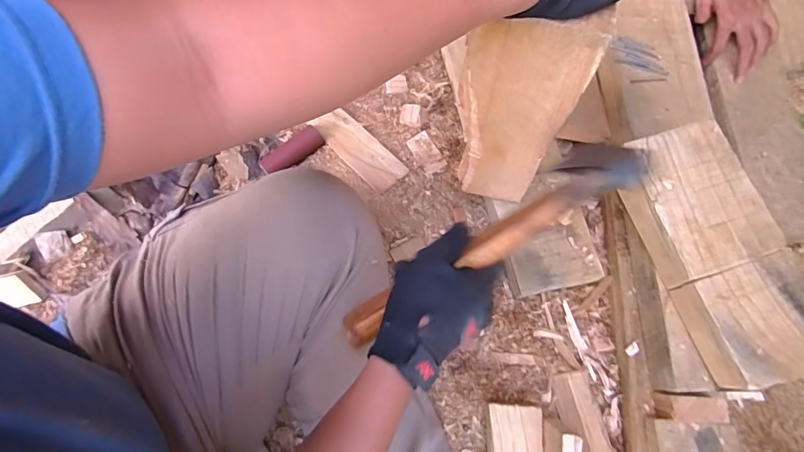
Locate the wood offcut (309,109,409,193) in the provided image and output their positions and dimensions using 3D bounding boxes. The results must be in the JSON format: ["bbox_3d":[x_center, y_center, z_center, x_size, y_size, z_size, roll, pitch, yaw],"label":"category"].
[{"bbox_3d":[-0.070,-0.126,0.692,0.057,0.019,0.172,-41,76,-13],"label":"wood offcut"}]

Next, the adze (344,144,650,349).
[{"bbox_3d":[0.082,0.018,0.426,0.318,0.062,0.055,-33,74,4],"label":"adze"}]

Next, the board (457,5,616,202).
[{"bbox_3d":[0.118,-0.116,0.482,0.111,0.263,0.023,14,62,5],"label":"board"}]

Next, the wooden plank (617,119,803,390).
[{"bbox_3d":[0.358,0.026,0.494,0.126,0.061,0.289,-17,72,-6],"label":"wooden plank"}]

